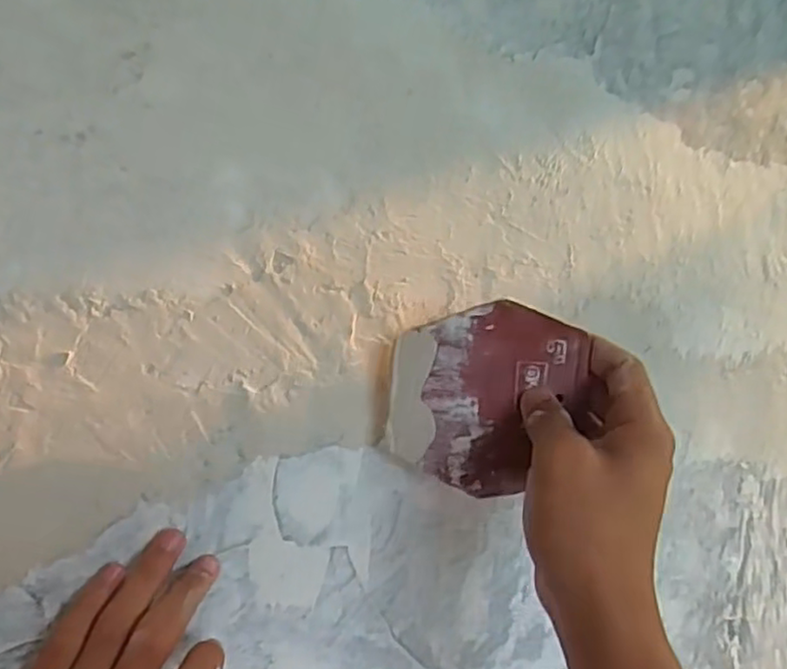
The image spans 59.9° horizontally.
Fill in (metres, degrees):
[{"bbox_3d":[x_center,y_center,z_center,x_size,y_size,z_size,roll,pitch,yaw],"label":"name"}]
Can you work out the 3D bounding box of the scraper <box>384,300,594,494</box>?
[{"bbox_3d":[0.047,0.033,0.345,0.095,0.095,0.004,4,6,3],"label":"scraper"}]

